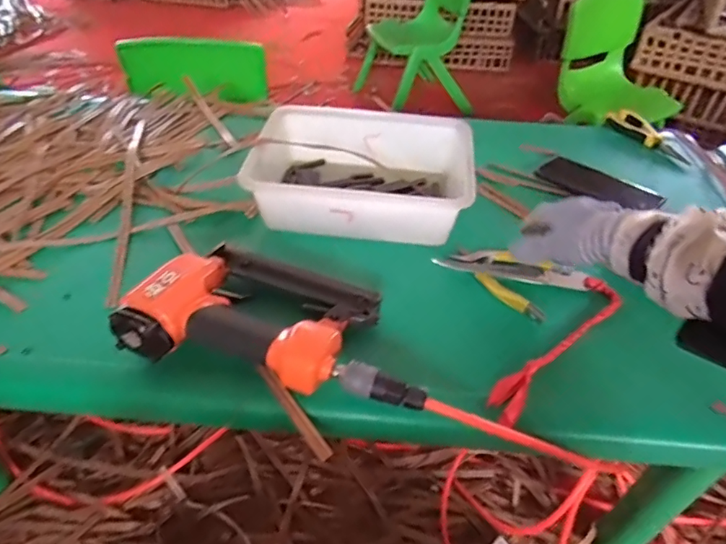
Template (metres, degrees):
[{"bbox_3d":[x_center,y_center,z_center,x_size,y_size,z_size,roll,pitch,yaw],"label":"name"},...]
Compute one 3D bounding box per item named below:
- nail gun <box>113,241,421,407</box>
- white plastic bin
[{"bbox_3d":[-0.076,0.041,0.513,0.289,0.067,0.157,10,43,8],"label":"nail gun"},{"bbox_3d":[-0.001,-0.132,0.690,0.283,0.080,0.211,5,42,3],"label":"white plastic bin"}]

